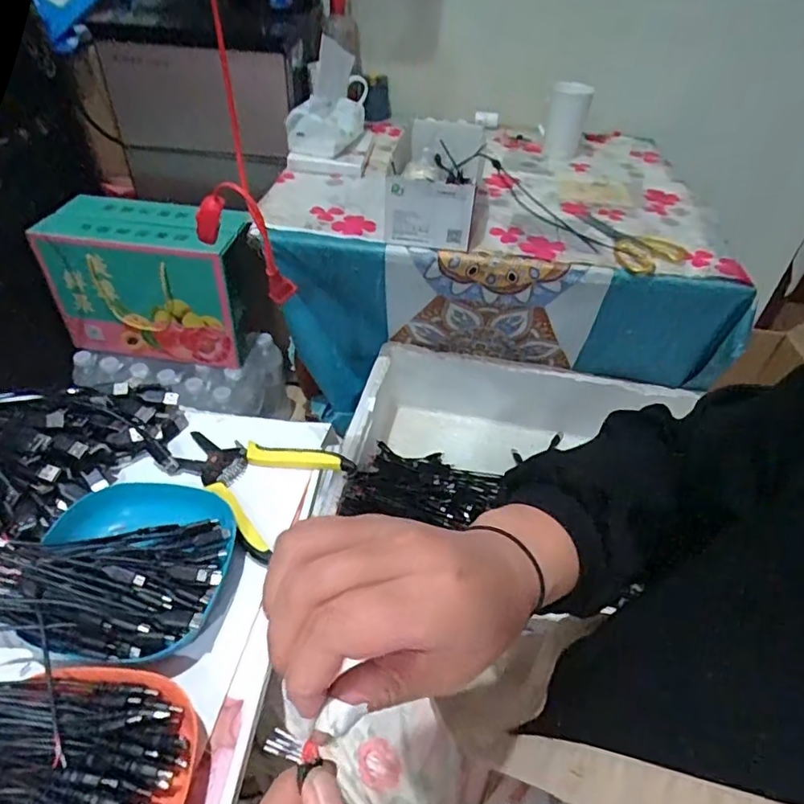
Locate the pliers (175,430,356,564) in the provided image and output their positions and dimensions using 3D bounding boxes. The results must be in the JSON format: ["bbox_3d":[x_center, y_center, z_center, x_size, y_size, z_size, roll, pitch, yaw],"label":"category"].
[{"bbox_3d":[-0.135,0.060,0.503,0.146,0.023,0.117,28,48,23],"label":"pliers"}]

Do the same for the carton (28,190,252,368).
[{"bbox_3d":[-0.447,-0.219,1.019,0.320,0.235,0.155,10,44,6],"label":"carton"}]

